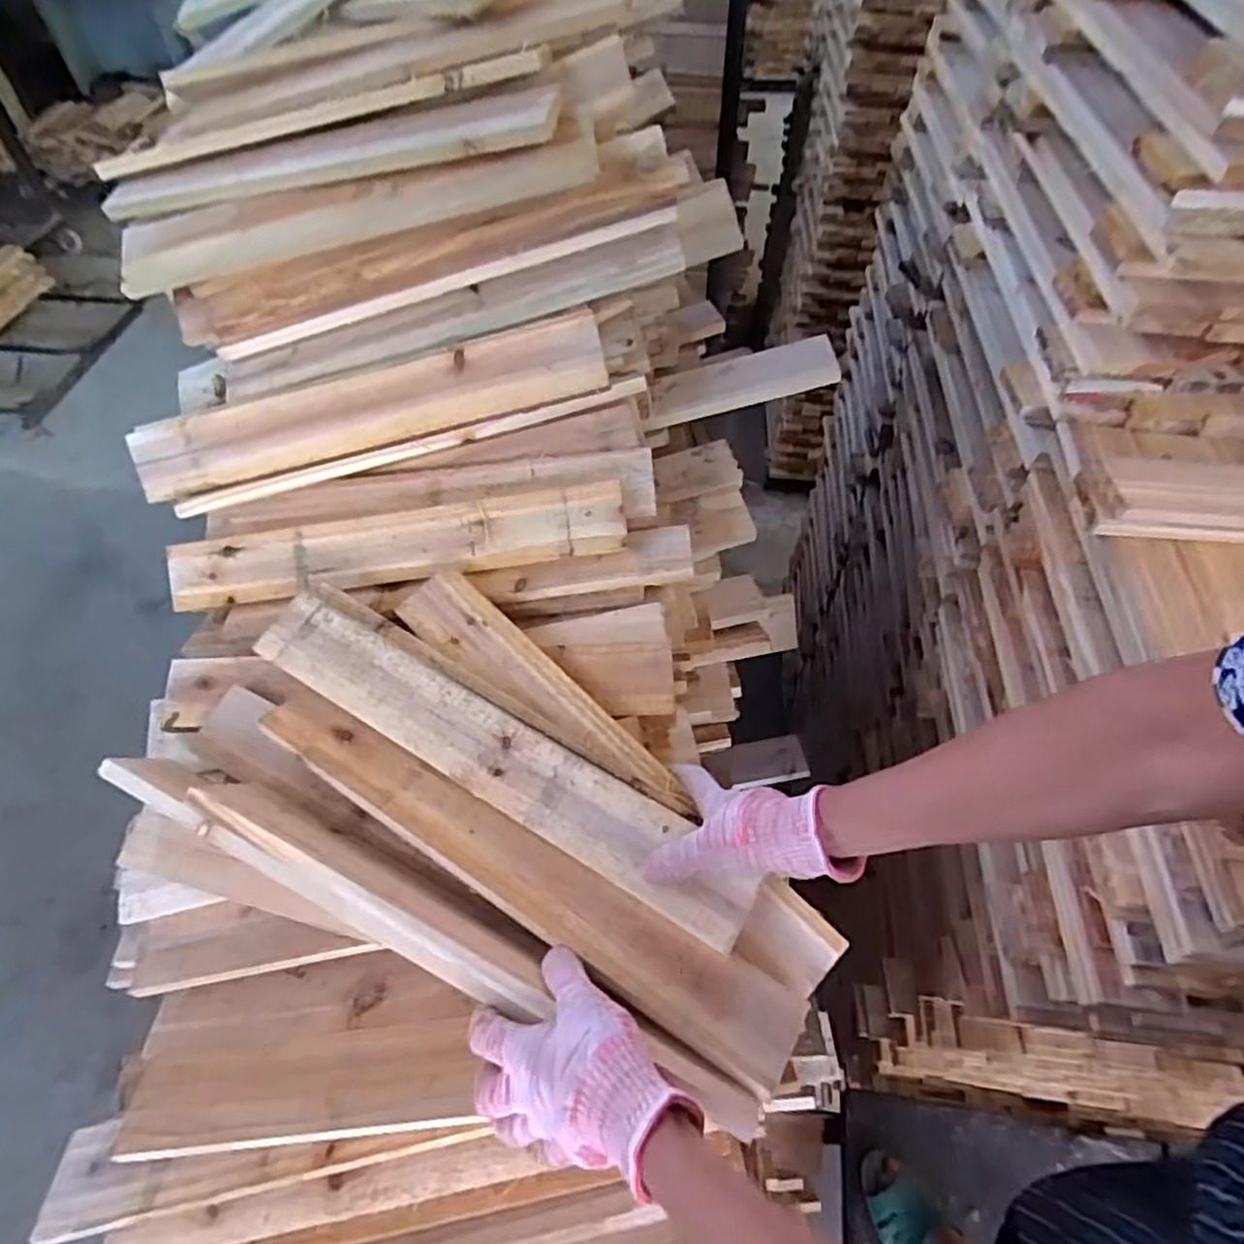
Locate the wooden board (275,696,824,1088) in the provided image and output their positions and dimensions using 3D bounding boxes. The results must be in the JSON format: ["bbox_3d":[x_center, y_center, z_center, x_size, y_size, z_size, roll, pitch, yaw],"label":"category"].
[{"bbox_3d":[-0.095,0.186,0.562,0.488,0.021,0.068,26,58,19],"label":"wooden board"}]

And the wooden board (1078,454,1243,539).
[{"bbox_3d":[0.568,-0.111,0.653,0.259,0.029,0.085,7,54,5],"label":"wooden board"}]

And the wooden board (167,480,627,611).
[{"bbox_3d":[-0.242,-0.081,0.752,0.489,0.011,0.069,-8,94,4],"label":"wooden board"}]

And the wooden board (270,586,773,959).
[{"bbox_3d":[-0.113,0.106,0.602,0.484,0.018,0.075,29,59,17],"label":"wooden board"}]

